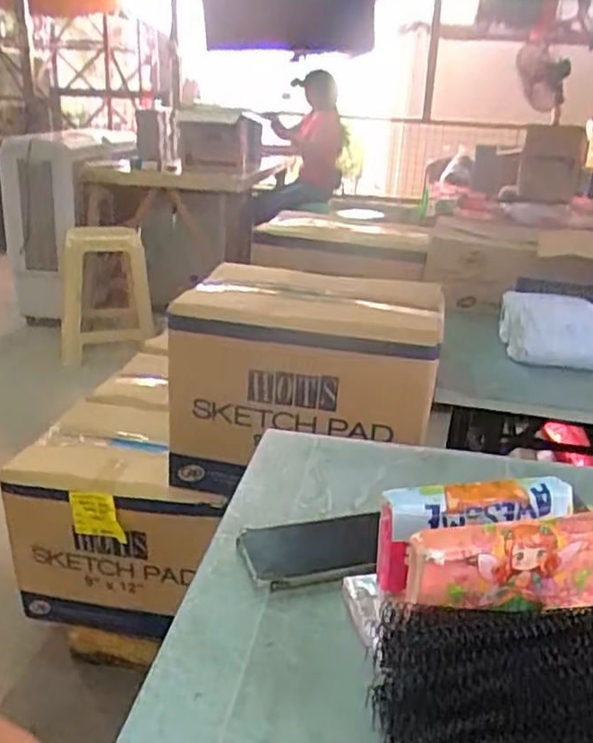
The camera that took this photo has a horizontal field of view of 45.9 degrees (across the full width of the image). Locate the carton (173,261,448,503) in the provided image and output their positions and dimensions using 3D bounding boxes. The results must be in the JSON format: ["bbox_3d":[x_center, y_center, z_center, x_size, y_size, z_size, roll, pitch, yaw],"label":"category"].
[{"bbox_3d":[0.034,0.009,1.407,0.485,0.331,0.394,7,23,11],"label":"carton"}]

